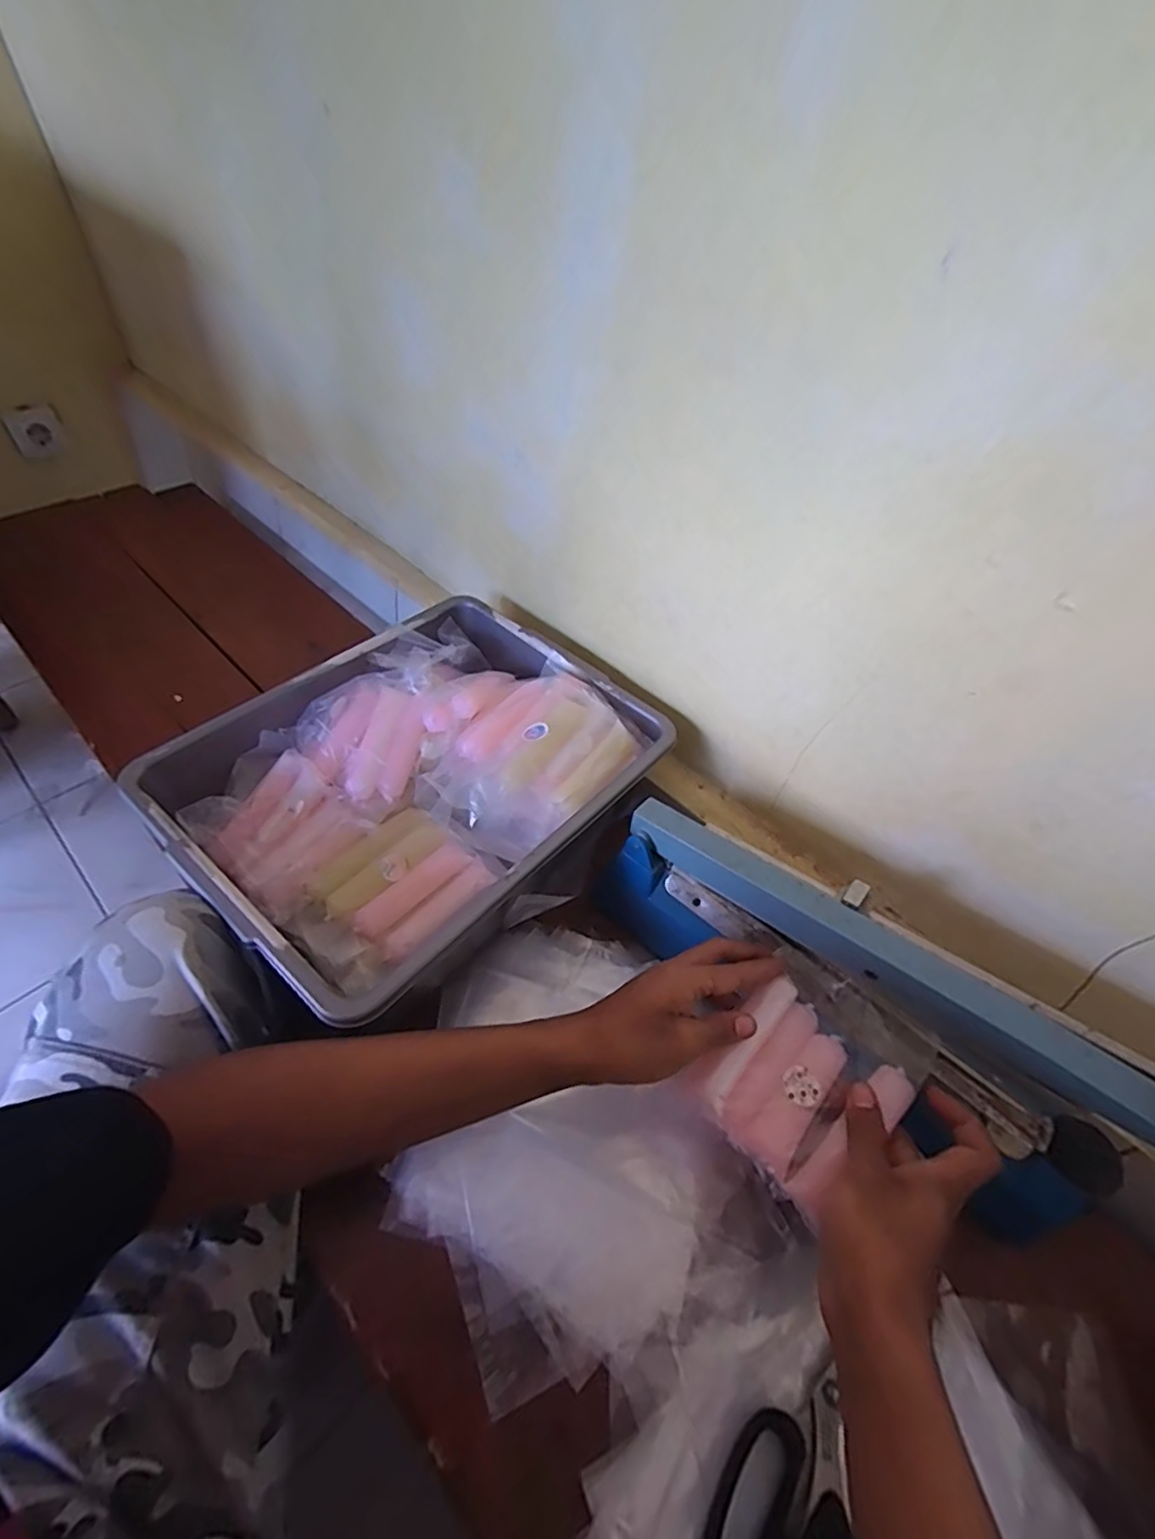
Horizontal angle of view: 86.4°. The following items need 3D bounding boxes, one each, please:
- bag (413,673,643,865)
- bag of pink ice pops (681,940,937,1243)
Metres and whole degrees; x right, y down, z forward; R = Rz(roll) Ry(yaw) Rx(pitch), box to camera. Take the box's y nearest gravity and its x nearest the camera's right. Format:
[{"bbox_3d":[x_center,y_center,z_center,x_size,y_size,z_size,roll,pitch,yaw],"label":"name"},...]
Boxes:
[{"bbox_3d":[-0.037,-0.001,0.572,0.139,0.066,0.186,37,56,23],"label":"bag"},{"bbox_3d":[0.161,0.208,0.427,0.137,0.028,0.113,-34,61,-28],"label":"bag of pink ice pops"}]

